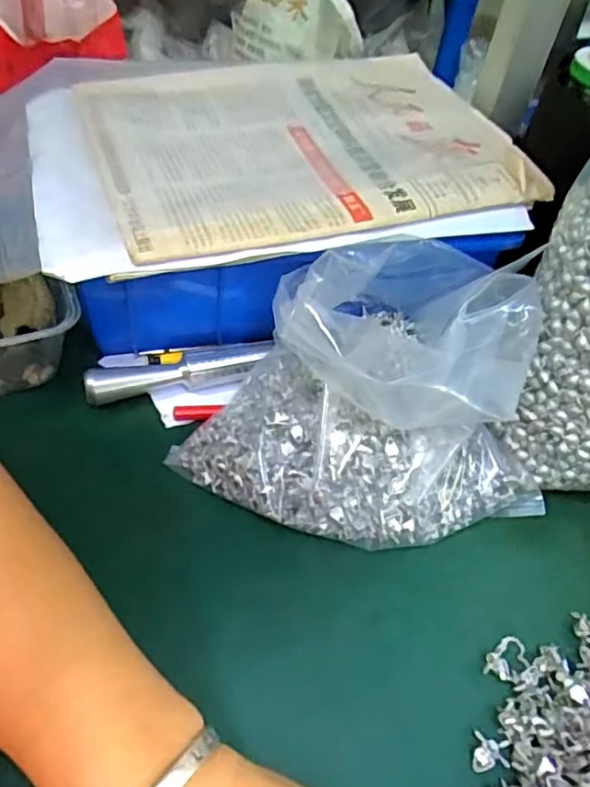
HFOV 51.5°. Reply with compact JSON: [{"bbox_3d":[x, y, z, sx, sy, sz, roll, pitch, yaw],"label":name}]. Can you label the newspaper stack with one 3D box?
[{"bbox_3d":[-0.011,-0.159,0.400,0.303,0.023,0.202,-12,52,-16],"label":"newspaper stack"}]

